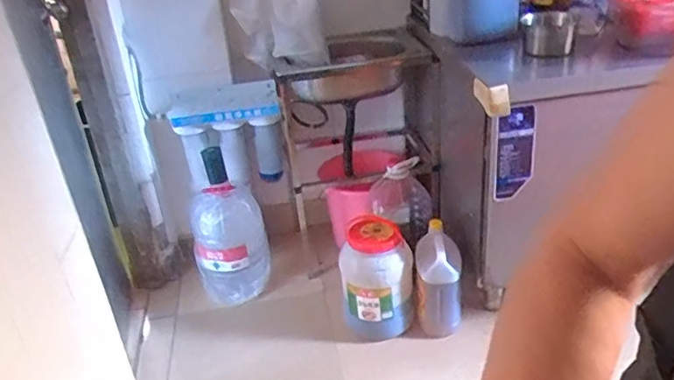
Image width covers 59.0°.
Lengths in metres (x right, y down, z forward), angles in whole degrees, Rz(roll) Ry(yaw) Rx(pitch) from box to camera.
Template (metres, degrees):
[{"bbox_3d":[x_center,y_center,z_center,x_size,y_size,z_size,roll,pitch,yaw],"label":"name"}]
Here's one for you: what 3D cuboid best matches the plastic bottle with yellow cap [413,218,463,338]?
[{"bbox_3d":[0.301,0.275,1.757,0.129,0.297,0.147,-1,29,8],"label":"plastic bottle with yellow cap"}]

